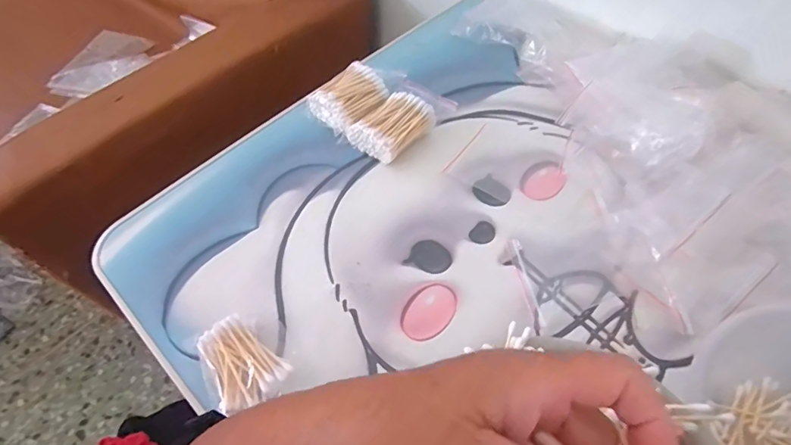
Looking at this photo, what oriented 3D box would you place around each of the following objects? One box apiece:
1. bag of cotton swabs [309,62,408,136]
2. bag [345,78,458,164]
[{"bbox_3d":[-0.040,-0.136,0.481,0.099,0.034,0.060,-39,65,-22],"label":"bag of cotton swabs"},{"bbox_3d":[0.007,-0.104,0.456,0.054,0.034,0.100,38,65,22],"label":"bag"}]

